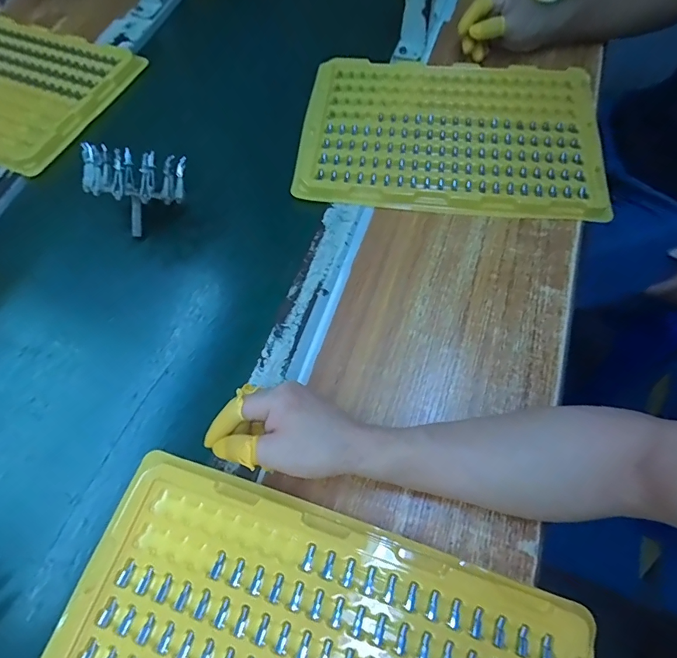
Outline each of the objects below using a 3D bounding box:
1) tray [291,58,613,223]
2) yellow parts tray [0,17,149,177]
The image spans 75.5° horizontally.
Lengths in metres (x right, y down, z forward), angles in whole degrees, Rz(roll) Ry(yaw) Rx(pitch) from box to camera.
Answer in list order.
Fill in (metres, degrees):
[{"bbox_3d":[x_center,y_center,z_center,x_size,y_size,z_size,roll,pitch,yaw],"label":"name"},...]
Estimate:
[{"bbox_3d":[0.148,-0.265,0.572,0.375,0.014,0.269,6,64,4],"label":"tray"},{"bbox_3d":[-0.517,-0.379,0.666,0.379,0.017,0.259,23,69,12],"label":"yellow parts tray"}]

